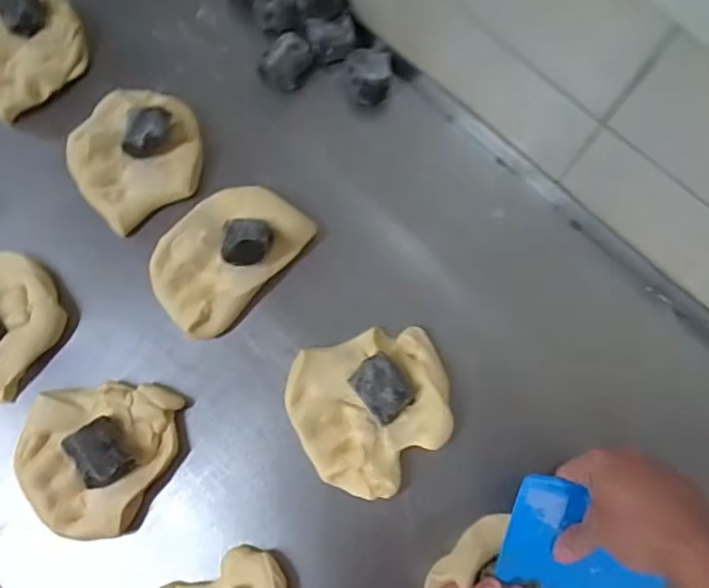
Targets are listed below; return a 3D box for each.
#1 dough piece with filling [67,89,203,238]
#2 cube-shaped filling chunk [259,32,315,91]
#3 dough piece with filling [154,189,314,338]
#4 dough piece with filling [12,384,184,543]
[{"bbox_3d":[-0.226,-0.150,0.575,0.132,0.059,0.144,0,73,0],"label":"dough piece with filling"},{"bbox_3d":[-0.077,-0.253,0.614,0.049,0.038,0.056,43,77,11],"label":"cube-shaped filling chunk"},{"bbox_3d":[-0.130,-0.044,0.542,0.112,0.057,0.161,39,77,10],"label":"dough piece with filling"},{"bbox_3d":[-0.228,0.142,0.492,0.127,0.048,0.129,0,73,0],"label":"dough piece with filling"}]

